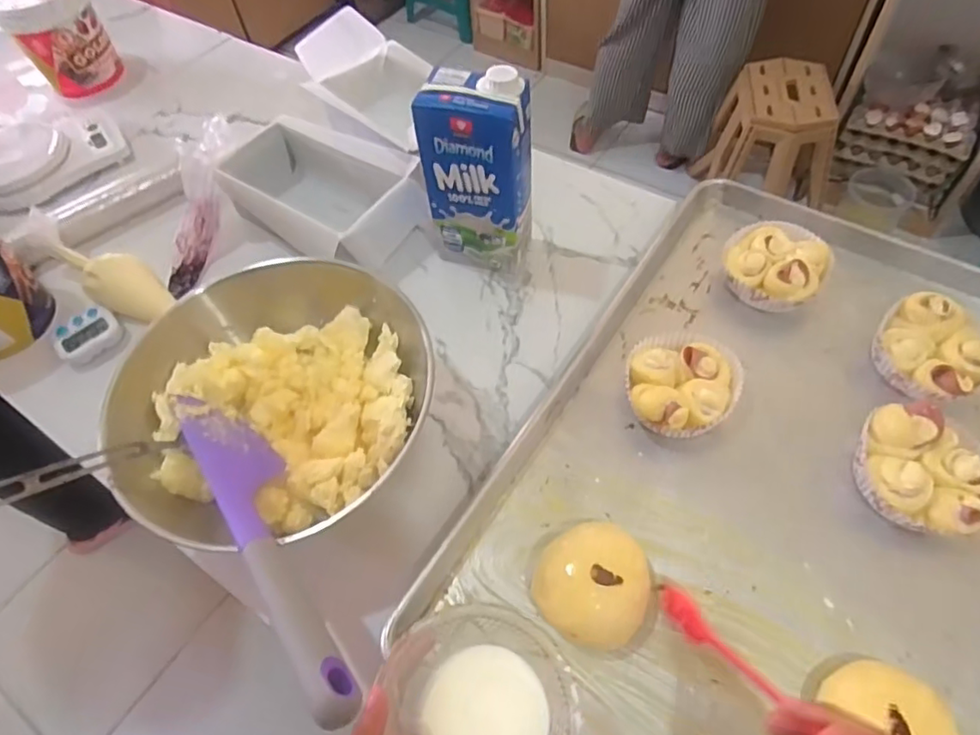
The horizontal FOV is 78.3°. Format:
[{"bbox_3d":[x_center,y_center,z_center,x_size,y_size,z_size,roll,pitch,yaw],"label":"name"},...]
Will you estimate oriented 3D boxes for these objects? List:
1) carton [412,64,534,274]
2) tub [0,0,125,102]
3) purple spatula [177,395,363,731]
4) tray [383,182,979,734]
[{"bbox_3d":[-0.008,-0.186,0.599,0.097,0.204,0.056,15,60,13],"label":"carton"},{"bbox_3d":[-0.619,-0.479,0.865,0.111,0.124,0.113,4,58,6],"label":"tub"},{"bbox_3d":[-0.160,0.110,0.429,0.316,0.066,0.017,39,110,45],"label":"purple spatula"},{"bbox_3d":[0.253,0.081,0.515,0.411,0.047,0.631,28,64,20],"label":"tray"}]

